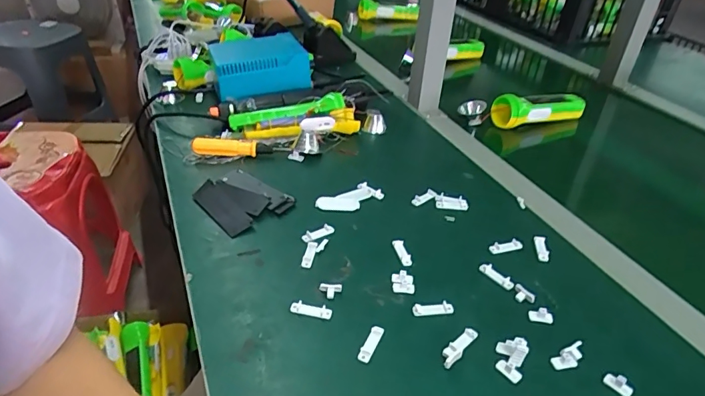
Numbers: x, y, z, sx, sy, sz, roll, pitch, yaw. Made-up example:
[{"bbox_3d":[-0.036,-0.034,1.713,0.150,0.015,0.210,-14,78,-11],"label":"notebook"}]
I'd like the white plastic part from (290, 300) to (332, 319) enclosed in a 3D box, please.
[{"bbox_3d":[-0.037,0.099,0.420,0.037,0.006,0.012,8,35,6],"label":"white plastic part"}]

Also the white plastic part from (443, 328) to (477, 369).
[{"bbox_3d":[0.088,0.124,0.394,0.013,0.008,0.045,29,42,31],"label":"white plastic part"}]

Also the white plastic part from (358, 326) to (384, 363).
[{"bbox_3d":[0.015,0.121,0.394,0.010,0.006,0.035,20,38,21],"label":"white plastic part"}]

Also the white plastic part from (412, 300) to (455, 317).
[{"bbox_3d":[0.072,0.099,0.426,0.036,0.004,0.011,-1,35,-7],"label":"white plastic part"}]

